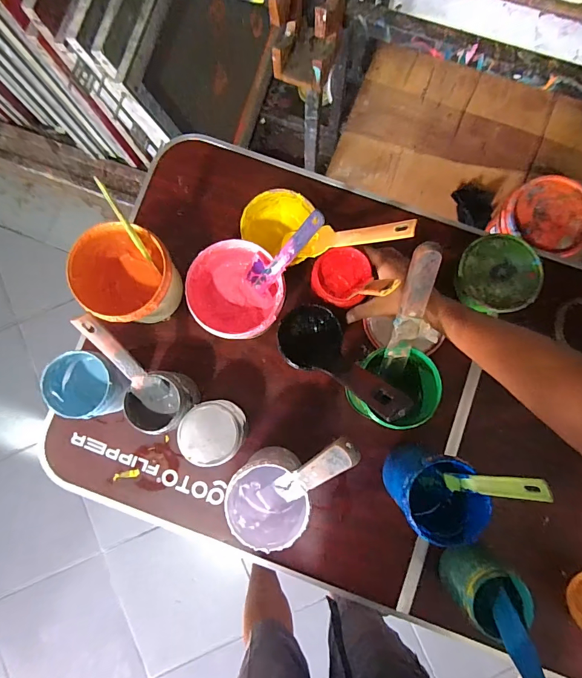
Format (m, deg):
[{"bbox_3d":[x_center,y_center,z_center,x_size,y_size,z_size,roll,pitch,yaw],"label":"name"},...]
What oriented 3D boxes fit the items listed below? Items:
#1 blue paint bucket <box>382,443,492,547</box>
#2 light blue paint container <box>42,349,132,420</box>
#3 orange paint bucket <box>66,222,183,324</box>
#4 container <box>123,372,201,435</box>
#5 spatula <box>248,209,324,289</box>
[{"bbox_3d":[0.182,0.187,0.512,0.091,0.150,0.095,0,84,1],"label":"blue paint bucket"},{"bbox_3d":[-0.276,0.063,0.554,0.100,0.084,0.092,-5,84,1],"label":"light blue paint container"},{"bbox_3d":[-0.222,-0.081,0.563,0.125,0.128,0.121,18,85,3],"label":"orange paint bucket"},{"bbox_3d":[-0.178,0.093,0.557,0.089,0.086,0.082,-21,84,-1],"label":"container"},{"bbox_3d":[-0.011,-0.103,0.482,0.010,0.176,0.032,-24,87,-35],"label":"spatula"}]

